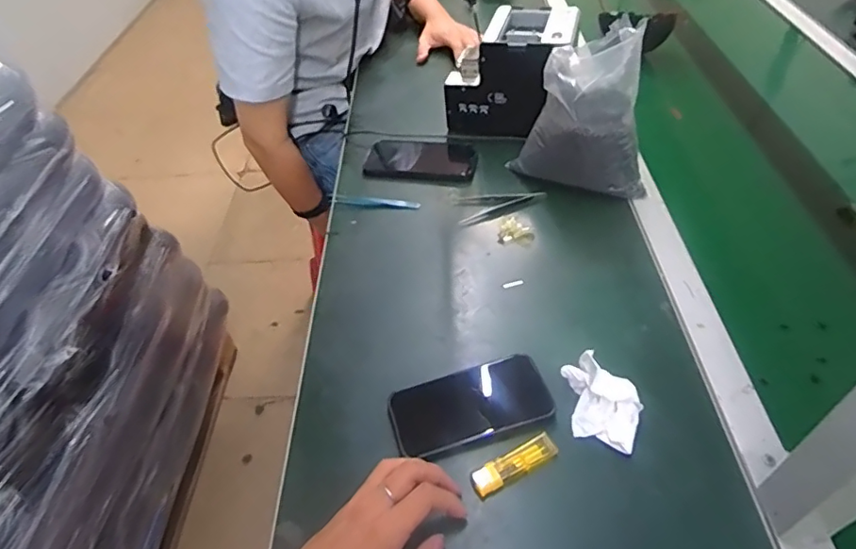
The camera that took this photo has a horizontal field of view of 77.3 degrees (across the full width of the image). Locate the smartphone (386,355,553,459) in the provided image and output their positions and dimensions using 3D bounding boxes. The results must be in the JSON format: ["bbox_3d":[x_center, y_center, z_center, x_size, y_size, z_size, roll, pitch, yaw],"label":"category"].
[{"bbox_3d":[0.040,0.122,0.508,0.147,0.011,0.075,-14,47,-10],"label":"smartphone"}]

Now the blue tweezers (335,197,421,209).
[{"bbox_3d":[-0.070,-0.099,0.734,0.119,0.004,0.018,6,46,9],"label":"blue tweezers"}]

